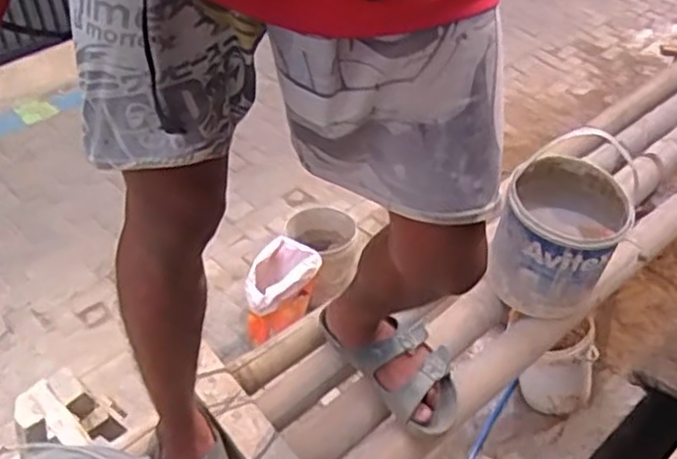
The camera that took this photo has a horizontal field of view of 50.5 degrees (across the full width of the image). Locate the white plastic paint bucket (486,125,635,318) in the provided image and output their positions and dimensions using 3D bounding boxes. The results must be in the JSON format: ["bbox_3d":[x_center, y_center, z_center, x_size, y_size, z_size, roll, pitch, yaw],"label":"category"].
[{"bbox_3d":[0.349,0.020,1.132,0.167,0.173,0.189,28,50,27],"label":"white plastic paint bucket"}]

